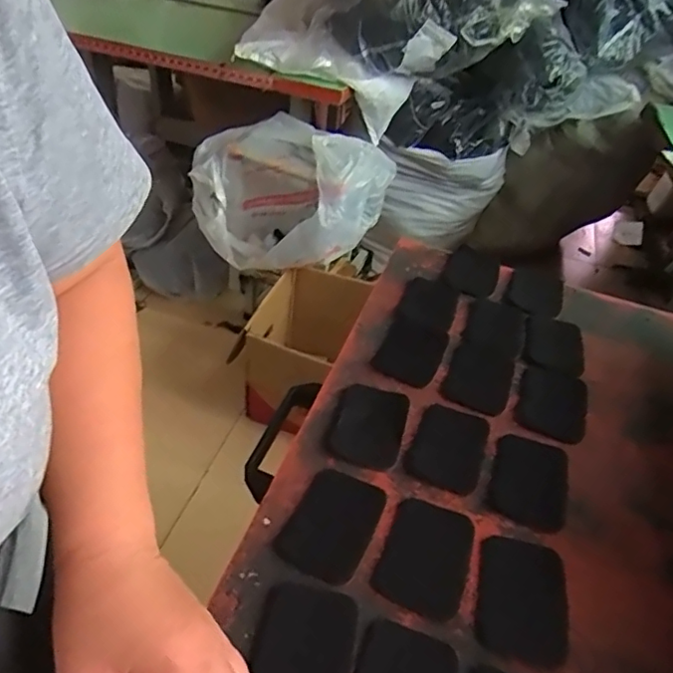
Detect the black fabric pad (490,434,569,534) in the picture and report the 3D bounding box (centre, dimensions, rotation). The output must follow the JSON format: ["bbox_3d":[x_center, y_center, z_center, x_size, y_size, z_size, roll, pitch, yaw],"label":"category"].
[{"bbox_3d":[0.169,0.124,0.492,0.062,0.004,0.089,18,43,11],"label":"black fabric pad"}]

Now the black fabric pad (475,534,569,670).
[{"bbox_3d":[0.137,0.192,0.416,0.065,0.004,0.091,14,43,7],"label":"black fabric pad"}]

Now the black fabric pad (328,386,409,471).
[{"bbox_3d":[0.030,0.082,0.521,0.065,0.004,0.087,14,42,7],"label":"black fabric pad"}]

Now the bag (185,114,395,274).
[{"bbox_3d":[-0.133,-0.378,1.541,0.470,0.289,0.310,20,44,14],"label":"bag"}]

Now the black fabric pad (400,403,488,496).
[{"bbox_3d":[0.101,0.098,0.511,0.063,0.004,0.087,20,44,13],"label":"black fabric pad"}]

